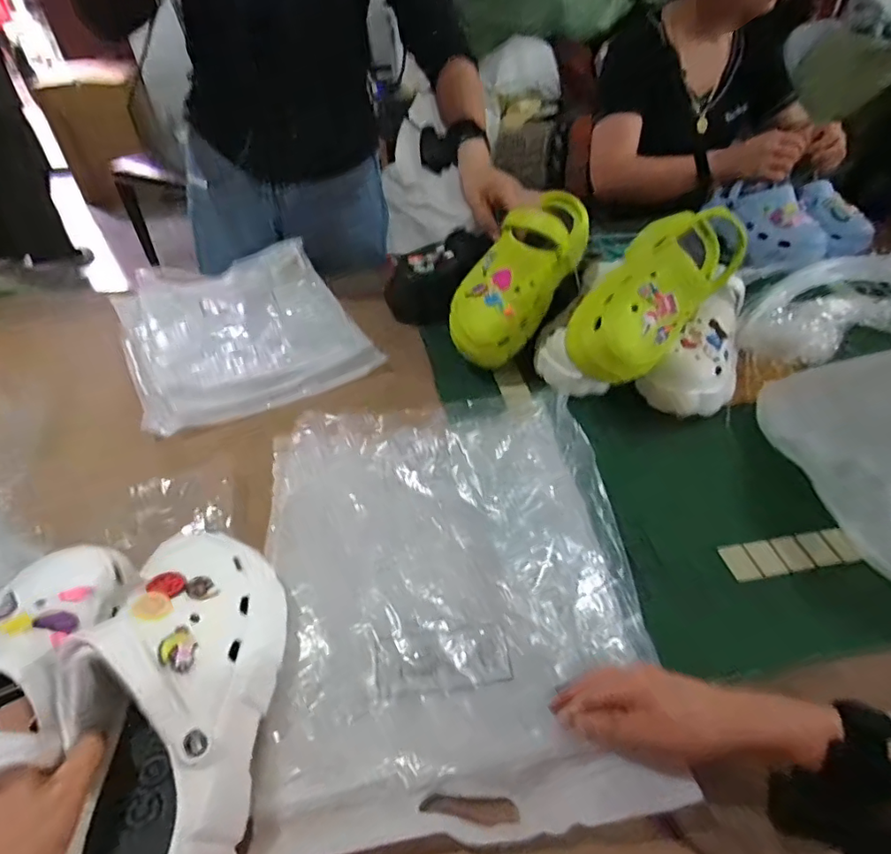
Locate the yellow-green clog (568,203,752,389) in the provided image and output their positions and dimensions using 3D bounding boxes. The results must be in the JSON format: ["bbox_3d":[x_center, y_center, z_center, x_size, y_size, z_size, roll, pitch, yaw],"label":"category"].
[{"bbox_3d":[0.254,-0.174,0.654,0.130,0.093,0.273,33,72,29],"label":"yellow-green clog"}]

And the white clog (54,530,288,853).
[{"bbox_3d":[-0.202,0.194,0.388,0.118,0.115,0.259,1,45,2],"label":"white clog"}]

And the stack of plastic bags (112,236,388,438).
[{"bbox_3d":[-0.329,-0.168,0.849,0.328,0.039,0.409,-22,49,-21],"label":"stack of plastic bags"}]

